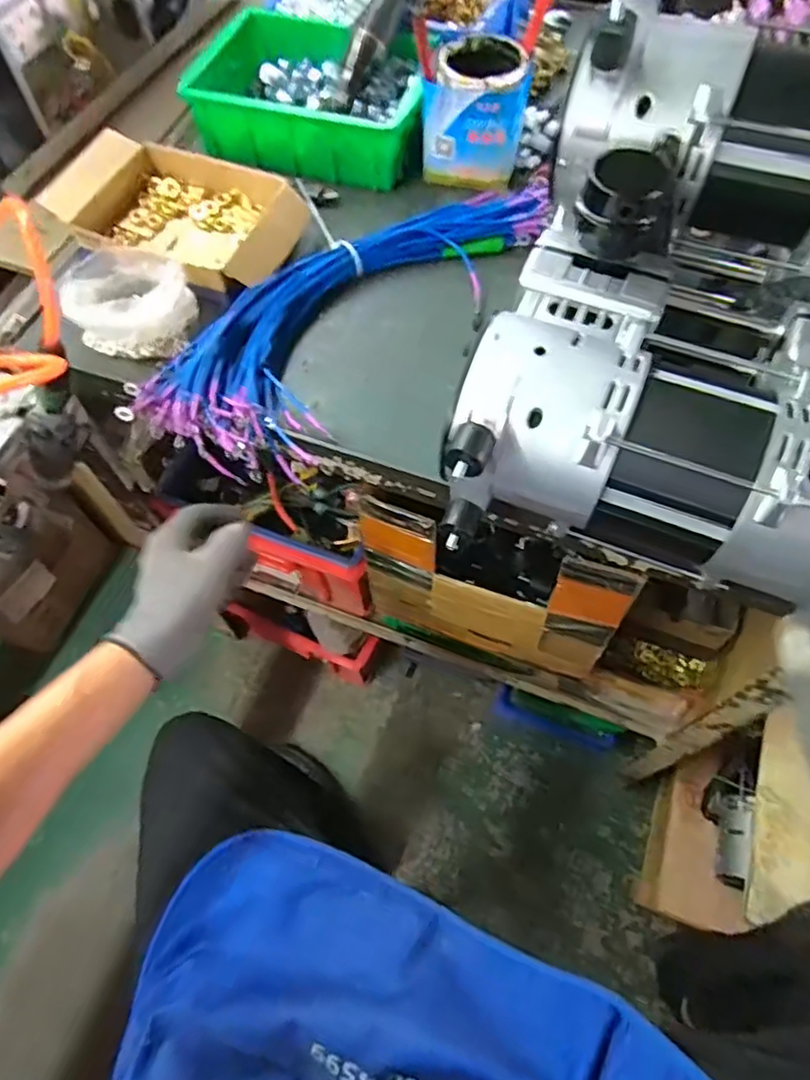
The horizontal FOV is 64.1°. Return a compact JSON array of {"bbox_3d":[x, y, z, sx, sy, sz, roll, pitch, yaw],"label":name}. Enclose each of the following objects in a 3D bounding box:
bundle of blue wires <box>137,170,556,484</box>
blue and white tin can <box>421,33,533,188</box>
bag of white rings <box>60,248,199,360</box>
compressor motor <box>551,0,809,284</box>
[{"bbox_3d":[-0.051,-0.213,0.596,0.165,0.052,0.411,36,65,22],"label":"bundle of blue wires"},{"bbox_3d":[0.073,-0.437,0.665,0.100,0.098,0.086,7,58,7],"label":"blue and white tin can"},{"bbox_3d":[-0.250,-0.222,0.595,0.109,0.049,0.108,-14,58,-6],"label":"bag of white rings"},{"bbox_3d":[0.250,-0.257,0.429,0.288,0.141,0.169,21,61,16],"label":"compressor motor"}]

